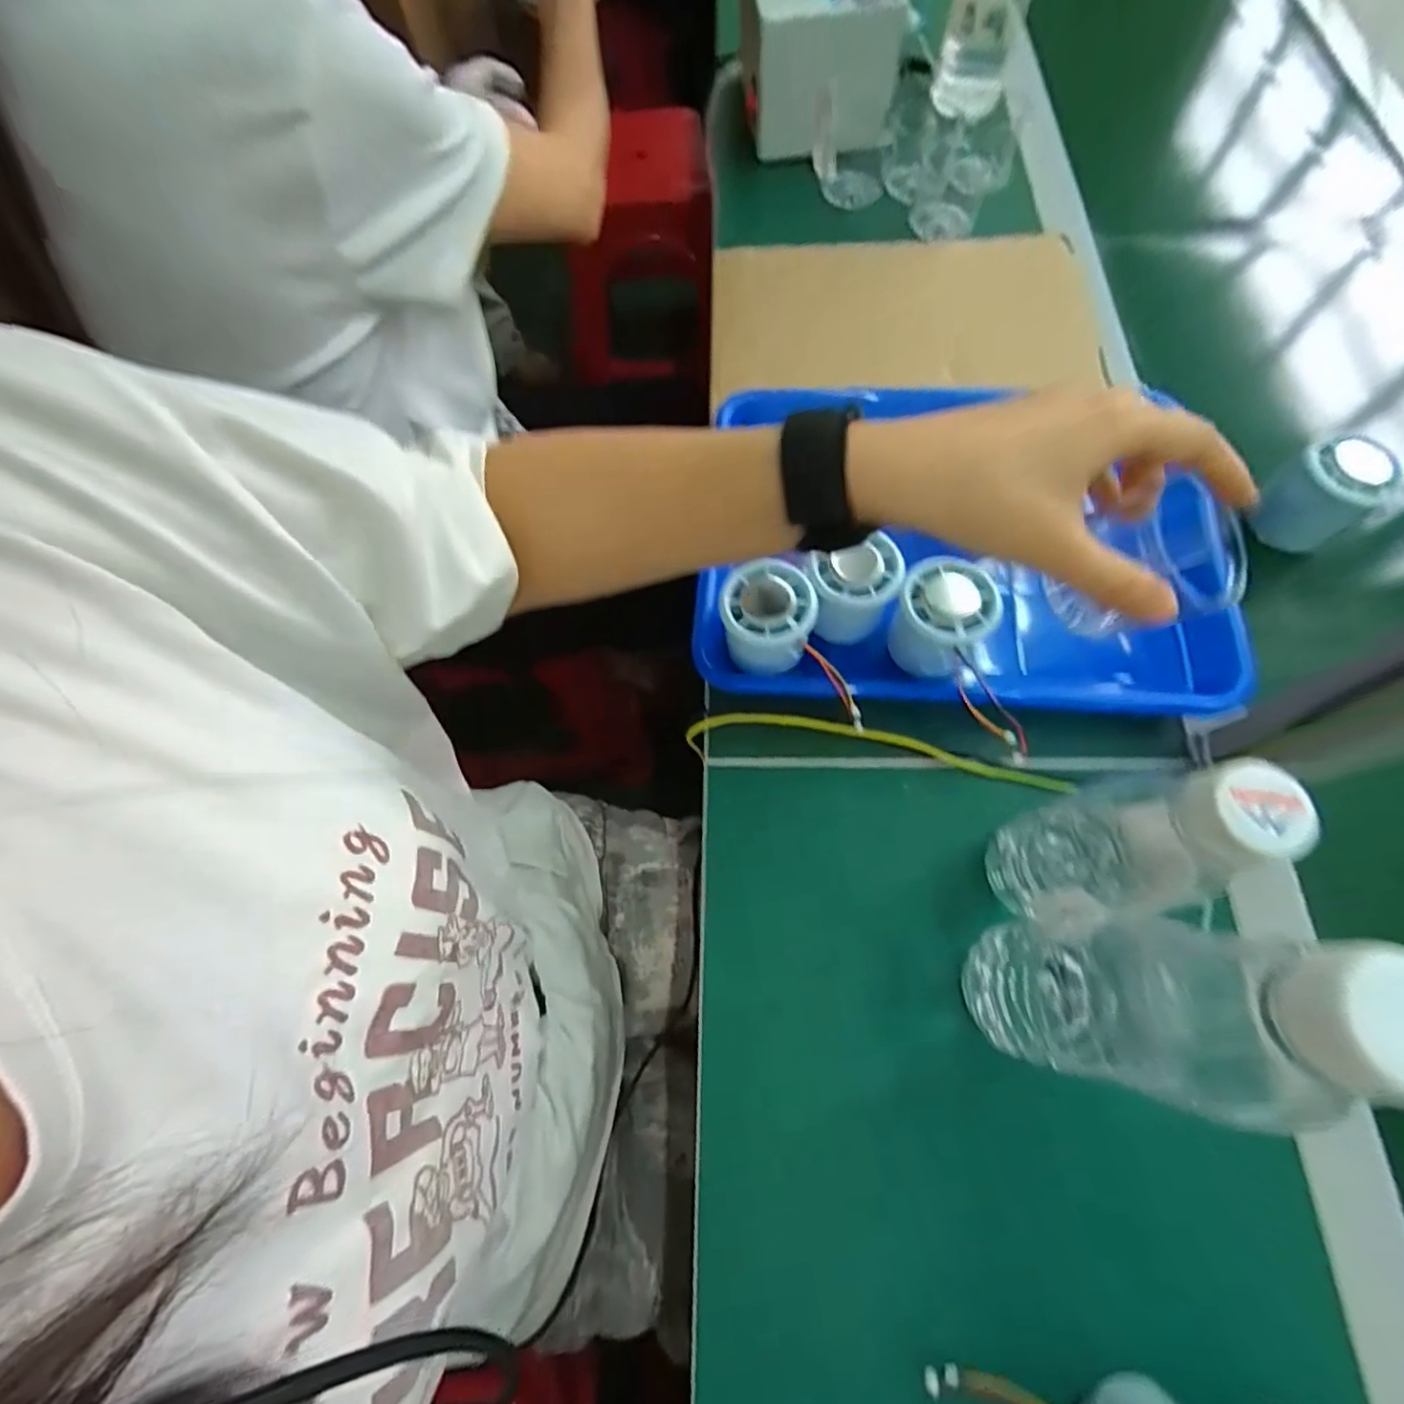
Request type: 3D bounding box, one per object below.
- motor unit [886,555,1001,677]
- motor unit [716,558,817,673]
[{"bbox_3d":[0.145,-0.050,0.396,0.052,0.071,0.049,-1,68,1],"label":"motor unit"},{"bbox_3d":[0.039,-0.052,0.393,0.055,0.047,0.050,-9,68,-2],"label":"motor unit"}]

